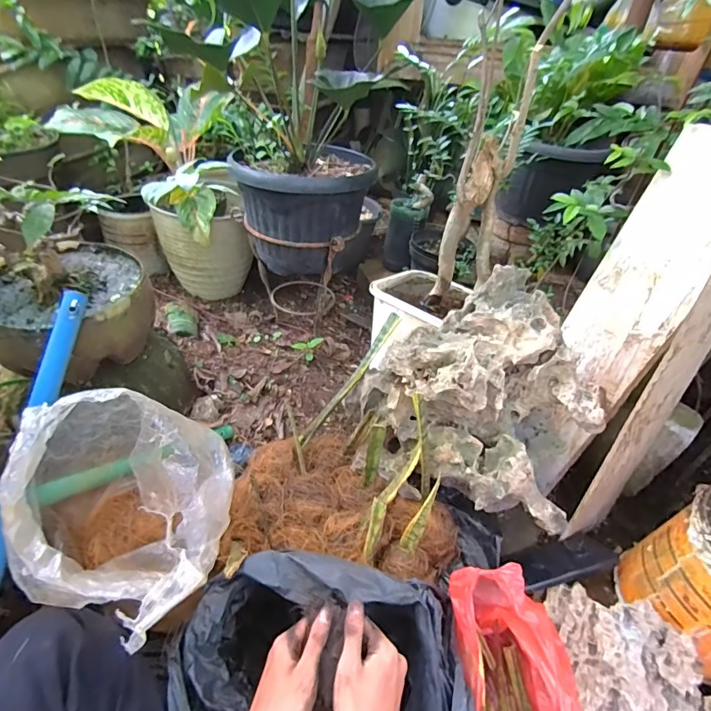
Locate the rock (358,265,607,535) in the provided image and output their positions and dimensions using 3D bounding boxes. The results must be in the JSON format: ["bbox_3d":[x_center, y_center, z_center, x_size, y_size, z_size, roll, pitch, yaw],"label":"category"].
[{"bbox_3d":[0.172,0.059,0.628,0.329,0.263,0.233,16,40,12],"label":"rock"}]

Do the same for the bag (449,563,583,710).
[{"bbox_3d":[0.187,0.384,0.480,0.131,0.162,0.223,3,40,-4],"label":"bag"}]

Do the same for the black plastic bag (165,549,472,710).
[{"bbox_3d":[-0.037,0.372,0.468,0.322,0.140,0.227,8,39,2],"label":"black plastic bag"}]

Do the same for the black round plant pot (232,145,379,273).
[{"bbox_3d":[-0.107,-0.295,0.869,0.259,0.194,0.217,1,40,-6],"label":"black round plant pot"}]

